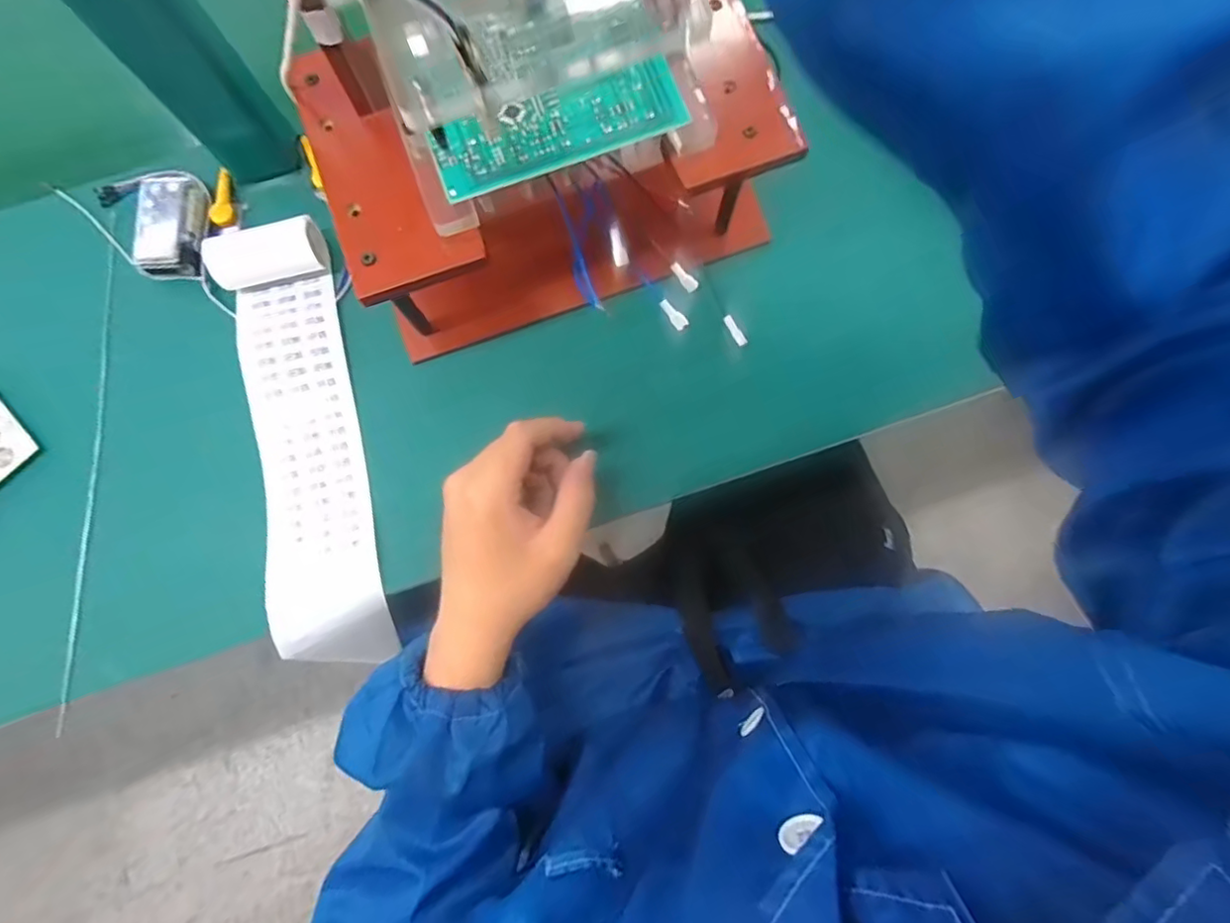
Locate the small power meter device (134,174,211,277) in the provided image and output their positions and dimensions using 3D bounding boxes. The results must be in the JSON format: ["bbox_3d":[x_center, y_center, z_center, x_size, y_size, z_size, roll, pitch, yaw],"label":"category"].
[{"bbox_3d":[-0.303,-0.162,0.402,0.041,0.022,0.071,1,78,1],"label":"small power meter device"}]

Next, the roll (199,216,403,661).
[{"bbox_3d":[-0.202,-0.016,0.372,0.073,0.033,0.298,-14,79,-2],"label":"roll"}]

